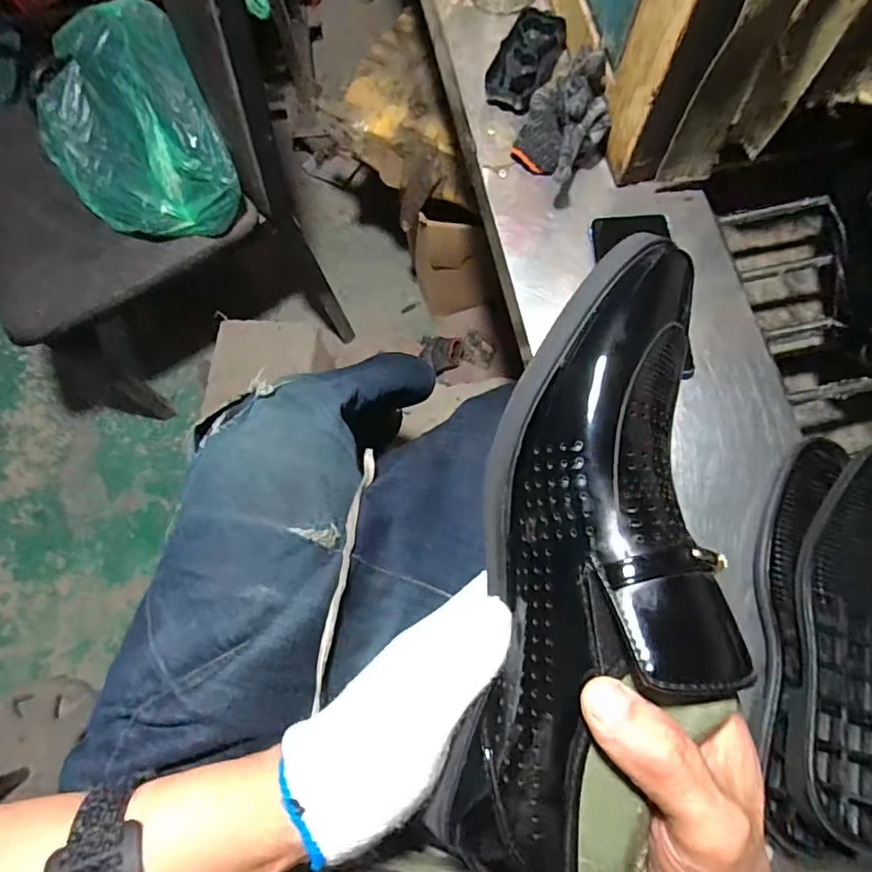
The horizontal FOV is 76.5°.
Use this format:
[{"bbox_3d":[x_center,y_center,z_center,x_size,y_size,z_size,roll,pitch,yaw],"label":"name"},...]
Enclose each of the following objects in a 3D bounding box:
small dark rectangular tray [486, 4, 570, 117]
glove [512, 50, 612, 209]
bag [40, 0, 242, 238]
[{"bbox_3d":[0.094,-0.389,0.572,0.058,0.023,0.114,26,77,6],"label":"small dark rectangular tray"},{"bbox_3d":[0.118,-0.286,0.516,0.081,0.084,0.101,25,77,6],"label":"glove"},{"bbox_3d":[-0.441,-0.434,0.785,0.238,0.112,0.329,-25,77,-6],"label":"bag"}]

